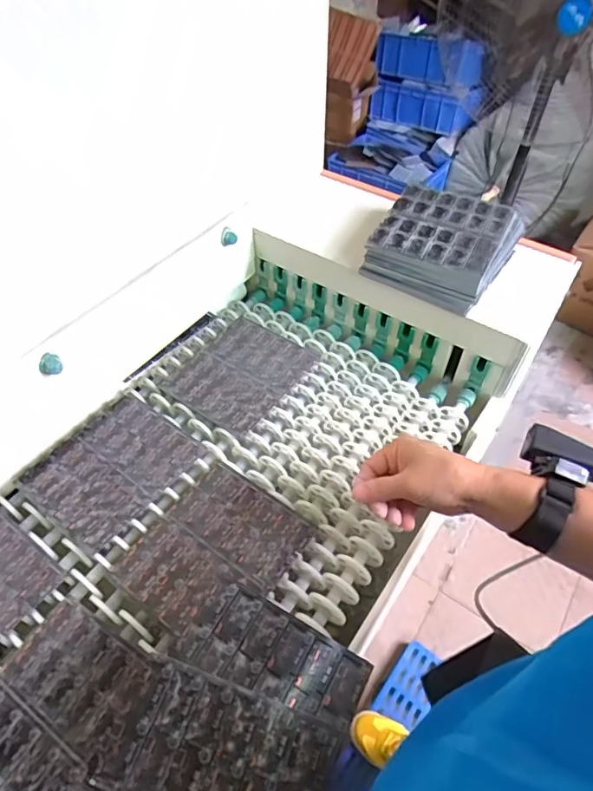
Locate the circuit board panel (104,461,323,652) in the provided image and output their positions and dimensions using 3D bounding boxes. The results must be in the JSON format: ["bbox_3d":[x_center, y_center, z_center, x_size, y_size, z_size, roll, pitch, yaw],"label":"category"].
[{"bbox_3d":[-0.089,0.163,0.535,0.150,0.011,0.171,28,57,22],"label":"circuit board panel"}]

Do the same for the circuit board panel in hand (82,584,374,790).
[{"bbox_3d":[-0.041,0.238,0.360,0.136,0.008,0.169,21,55,18],"label":"circuit board panel in hand"}]

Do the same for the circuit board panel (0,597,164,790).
[{"bbox_3d":[-0.213,0.281,0.433,0.141,0.004,0.170,24,56,20],"label":"circuit board panel"}]

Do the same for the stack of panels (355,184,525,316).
[{"bbox_3d":[0.199,-0.208,0.693,0.164,0.060,0.182,24,56,20],"label":"stack of panels"}]

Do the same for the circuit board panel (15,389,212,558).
[{"bbox_3d":[-0.219,0.081,0.604,0.147,0.006,0.171,30,58,24],"label":"circuit board panel"}]

